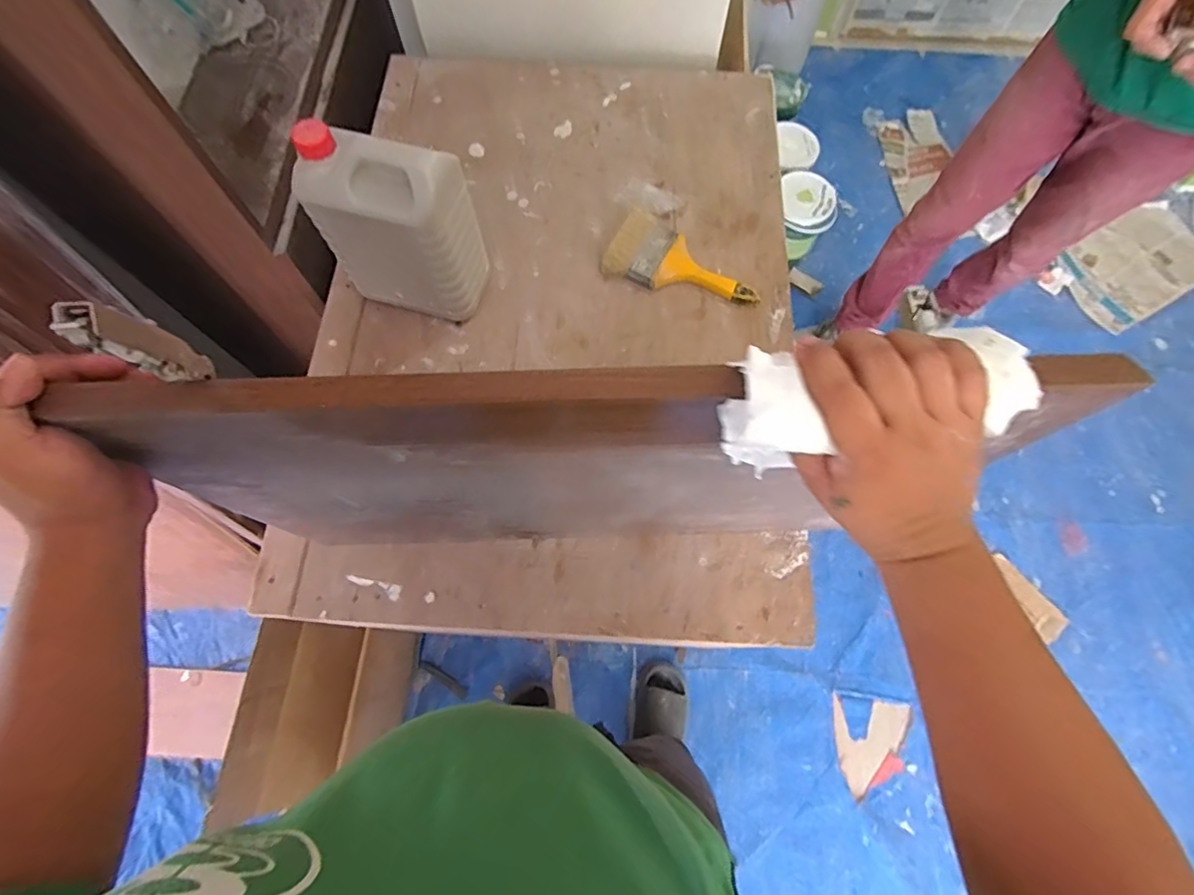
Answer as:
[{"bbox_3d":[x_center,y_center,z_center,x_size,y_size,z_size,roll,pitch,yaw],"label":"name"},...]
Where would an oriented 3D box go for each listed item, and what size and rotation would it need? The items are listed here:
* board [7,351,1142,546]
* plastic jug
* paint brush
[{"bbox_3d":[-0.007,0.032,0.492,0.629,0.377,0.023,-1,70,-2],"label":"board"},{"bbox_3d":[-0.240,-0.264,0.684,0.165,0.234,0.093,18,70,5],"label":"plastic jug"},{"bbox_3d":[0.124,-0.256,0.800,0.216,0.030,0.104,26,71,8],"label":"paint brush"}]

